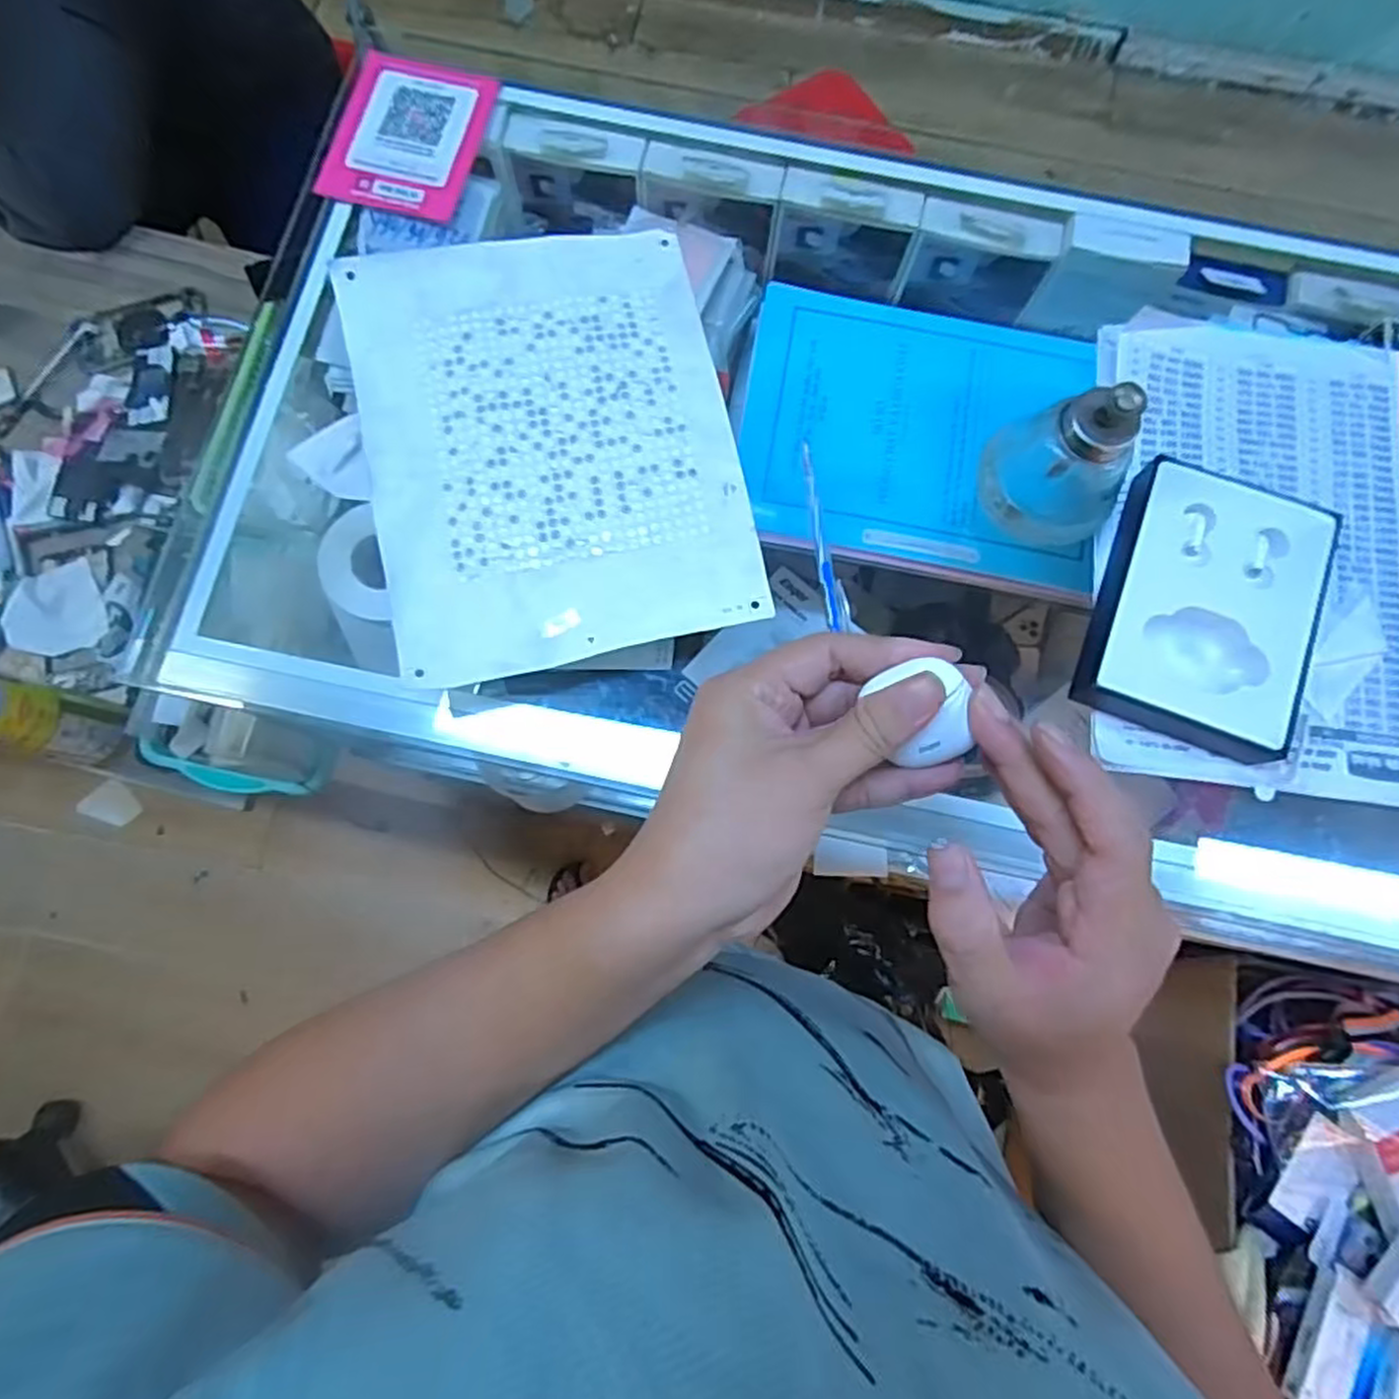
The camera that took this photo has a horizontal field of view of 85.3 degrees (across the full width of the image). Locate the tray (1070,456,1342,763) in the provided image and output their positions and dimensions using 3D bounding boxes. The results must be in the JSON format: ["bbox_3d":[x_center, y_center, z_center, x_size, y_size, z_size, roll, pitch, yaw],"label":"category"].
[{"bbox_3d":[0.297,-0.057,0.447,0.114,0.031,0.163,21,78,3],"label":"tray"}]

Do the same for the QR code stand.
[{"bbox_3d":[-0.201,-0.391,0.526,0.095,0.008,0.121,13,78,2],"label":"QR code stand"}]

